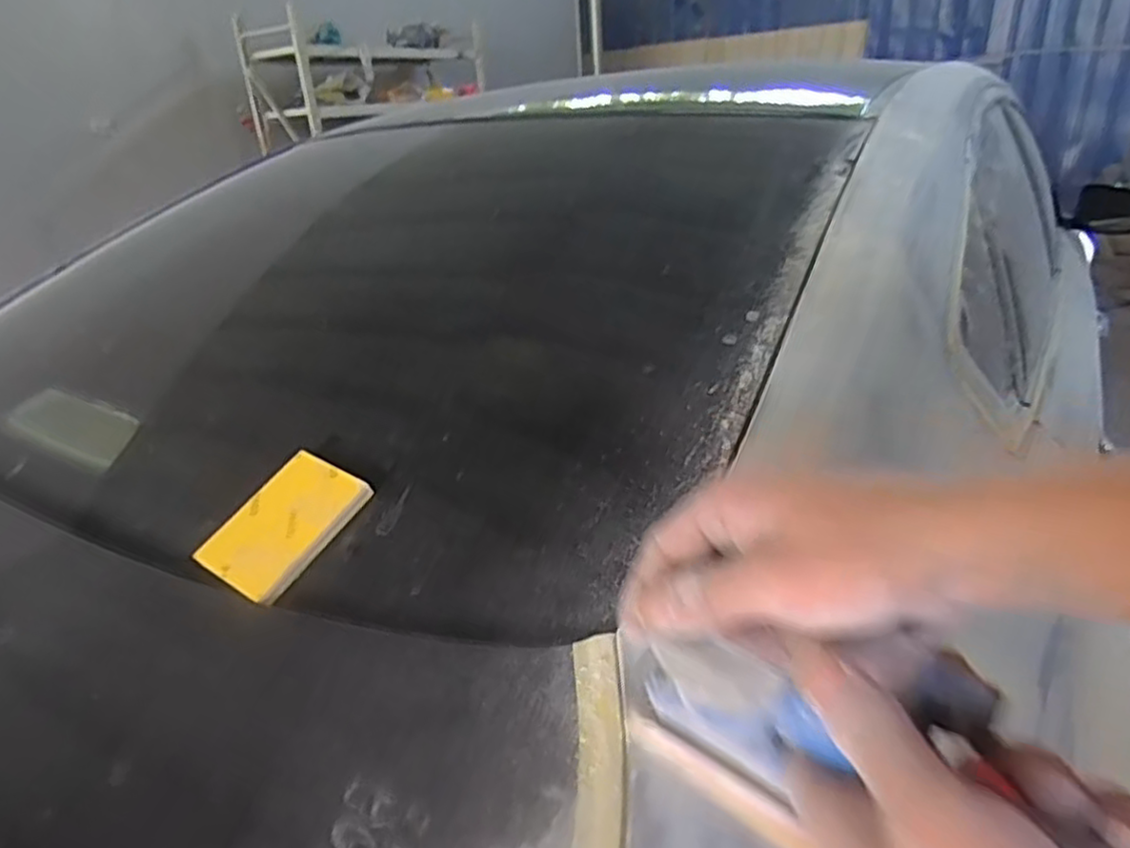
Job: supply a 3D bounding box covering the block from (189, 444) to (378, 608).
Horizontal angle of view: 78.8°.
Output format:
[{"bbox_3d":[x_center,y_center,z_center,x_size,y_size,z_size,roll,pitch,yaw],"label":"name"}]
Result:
[{"bbox_3d":[-0.194,0.069,0.478,0.078,0.008,0.102,21,57,27],"label":"block"}]

